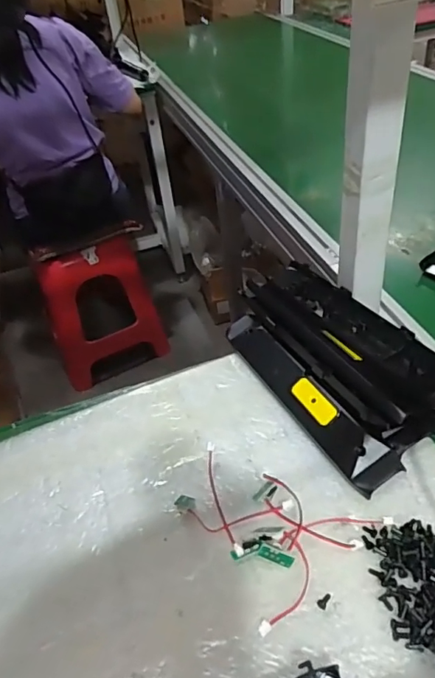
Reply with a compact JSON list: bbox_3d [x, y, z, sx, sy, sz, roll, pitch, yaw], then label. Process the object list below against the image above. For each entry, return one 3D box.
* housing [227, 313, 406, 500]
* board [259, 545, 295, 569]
[{"bbox_3d":[0.090,0.048,0.561,0.053,0.032,0.282,-23,43,-16],"label":"housing"},{"bbox_3d":[0.050,0.184,0.428,0.029,0.007,0.012,25,93,-1],"label":"board"}]

